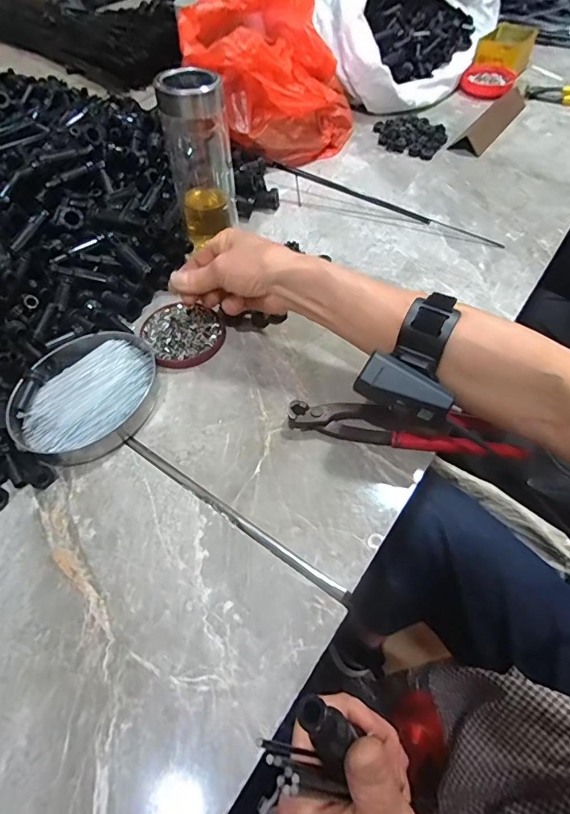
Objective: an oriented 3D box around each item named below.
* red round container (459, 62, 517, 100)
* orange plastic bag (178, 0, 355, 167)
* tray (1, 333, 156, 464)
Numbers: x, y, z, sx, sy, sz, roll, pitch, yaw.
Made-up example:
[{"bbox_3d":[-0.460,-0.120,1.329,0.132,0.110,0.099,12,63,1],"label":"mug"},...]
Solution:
[{"bbox_3d":[0.368,-0.590,0.799,0.085,0.033,0.083,0,56,-1],"label":"red round container"},{"bbox_3d":[-0.021,-0.516,0.666,0.248,0.156,0.288,-6,56,-5],"label":"orange plastic bag"},{"bbox_3d":[-0.175,-0.013,0.399,0.106,0.027,0.136,26,59,16],"label":"tray"}]

